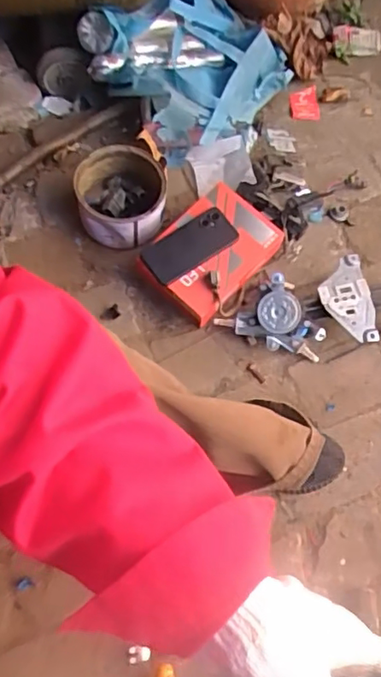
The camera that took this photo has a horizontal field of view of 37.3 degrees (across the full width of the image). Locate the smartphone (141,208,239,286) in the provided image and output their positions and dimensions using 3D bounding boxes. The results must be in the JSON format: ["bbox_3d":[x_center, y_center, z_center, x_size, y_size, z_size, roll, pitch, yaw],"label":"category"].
[{"bbox_3d":[0.000,-0.154,0.941,0.154,0.012,0.072,-32,79,-7],"label":"smartphone"}]

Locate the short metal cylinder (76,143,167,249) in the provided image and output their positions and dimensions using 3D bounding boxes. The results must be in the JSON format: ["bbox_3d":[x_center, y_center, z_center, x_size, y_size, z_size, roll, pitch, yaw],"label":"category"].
[{"bbox_3d":[-0.119,-0.243,0.976,0.149,0.091,0.144,0,68,-4],"label":"short metal cylinder"}]

